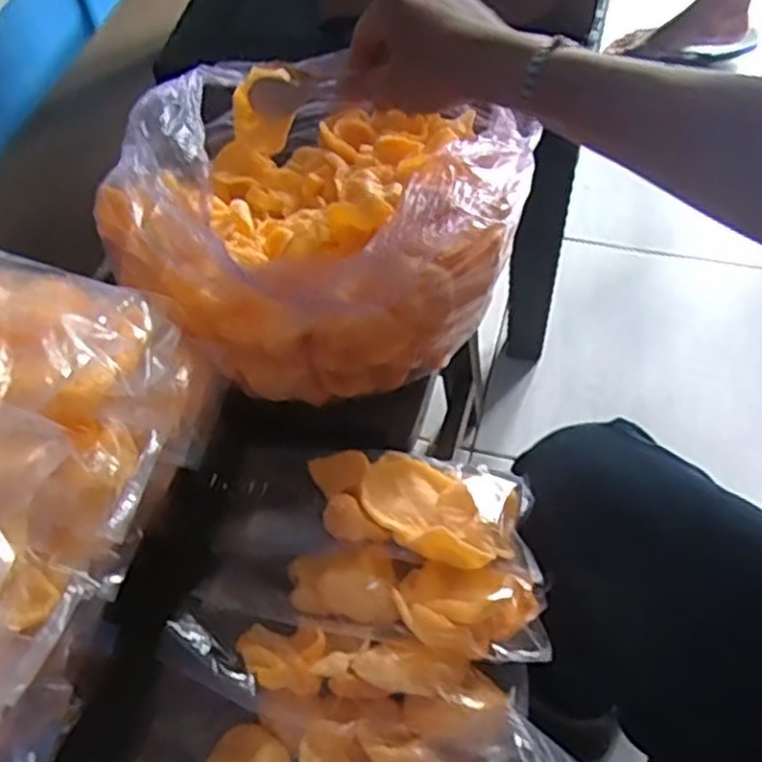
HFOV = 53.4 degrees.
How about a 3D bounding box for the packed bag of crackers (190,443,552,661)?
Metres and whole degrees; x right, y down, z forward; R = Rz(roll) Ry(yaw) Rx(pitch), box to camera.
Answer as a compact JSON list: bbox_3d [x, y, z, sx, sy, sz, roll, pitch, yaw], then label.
[{"bbox_3d":[-0.001,0.091,0.458,0.196,0.035,0.119,10,58,10],"label":"packed bag of crackers"}]

